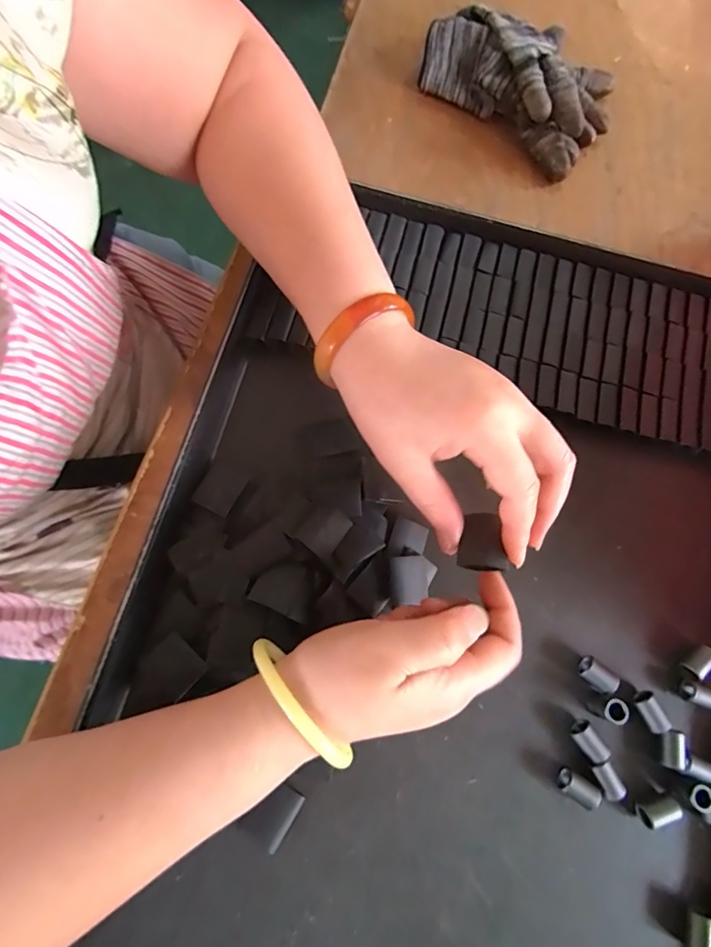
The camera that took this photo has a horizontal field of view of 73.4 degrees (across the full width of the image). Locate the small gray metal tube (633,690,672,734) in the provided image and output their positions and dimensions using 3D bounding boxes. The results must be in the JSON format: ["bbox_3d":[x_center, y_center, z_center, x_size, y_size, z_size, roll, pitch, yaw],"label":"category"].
[{"bbox_3d":[0.179,0.145,0.291,0.012,0.012,0.024,-27,78,-11],"label":"small gray metal tube"}]

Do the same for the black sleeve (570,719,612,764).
[{"bbox_3d":[0.139,0.160,0.284,0.013,0.011,0.021,-34,80,-12],"label":"black sleeve"}]

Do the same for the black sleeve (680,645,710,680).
[{"bbox_3d":[0.216,0.118,0.301,0.020,0.015,0.012,-39,81,-13],"label":"black sleeve"}]

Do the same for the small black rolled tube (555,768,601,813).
[{"bbox_3d":[0.129,0.183,0.278,0.023,0.011,0.013,36,75,6],"label":"small black rolled tube"}]

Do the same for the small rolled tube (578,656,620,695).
[{"bbox_3d":[0.149,0.125,0.296,0.023,0.010,0.013,38,75,6],"label":"small rolled tube"}]

